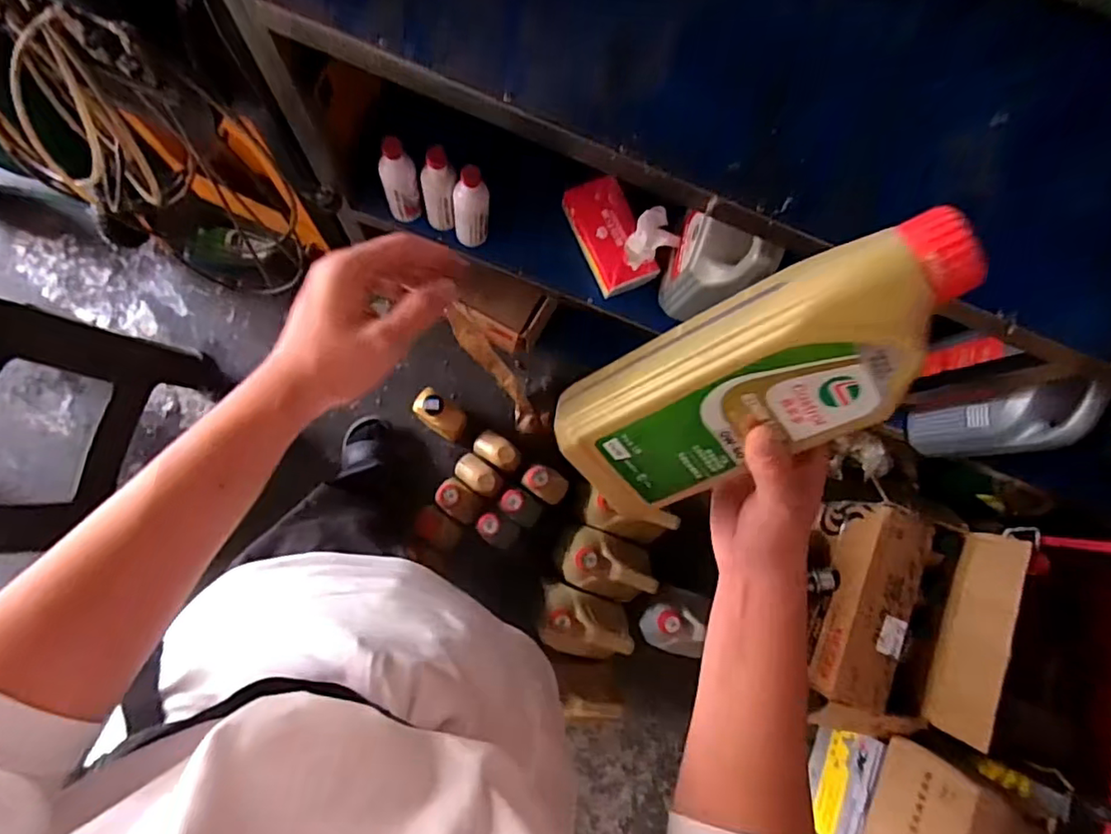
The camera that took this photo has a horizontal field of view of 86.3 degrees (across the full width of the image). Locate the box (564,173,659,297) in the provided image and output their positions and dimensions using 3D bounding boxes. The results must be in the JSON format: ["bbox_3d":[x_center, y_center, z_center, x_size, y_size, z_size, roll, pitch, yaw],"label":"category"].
[{"bbox_3d":[0.087,-0.294,0.965,0.093,0.045,0.183,-23,87,-10],"label":"box"}]

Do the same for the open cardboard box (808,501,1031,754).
[{"bbox_3d":[0.737,0.446,1.271,0.277,0.246,0.478,19,82,-5],"label":"open cardboard box"}]

